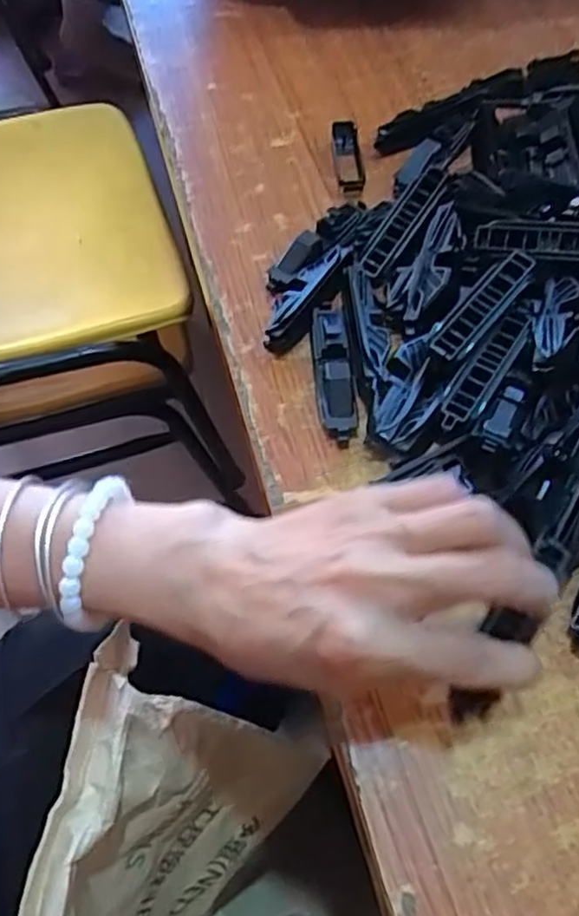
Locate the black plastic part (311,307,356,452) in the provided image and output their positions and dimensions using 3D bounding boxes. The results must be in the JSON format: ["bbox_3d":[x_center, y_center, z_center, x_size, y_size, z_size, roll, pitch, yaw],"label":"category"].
[{"bbox_3d":[0.022,-0.047,0.353,0.017,0.021,0.081,-4,60,-1],"label":"black plastic part"}]

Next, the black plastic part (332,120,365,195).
[{"bbox_3d":[0.038,-0.190,0.441,0.016,0.012,0.063,-3,60,-1],"label":"black plastic part"}]

